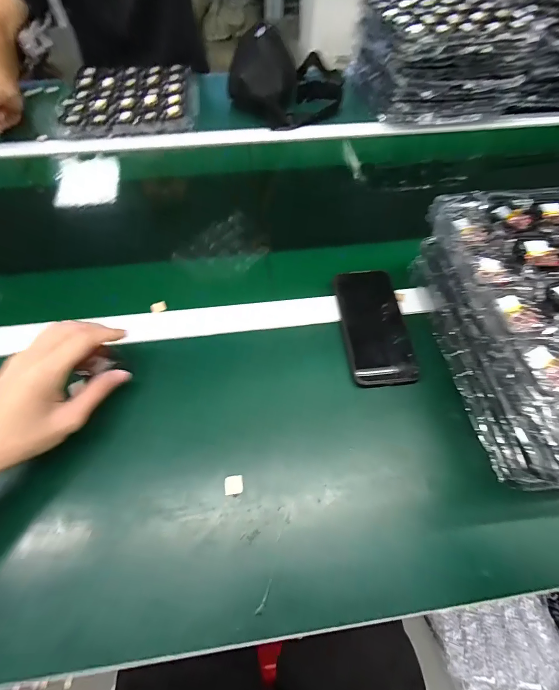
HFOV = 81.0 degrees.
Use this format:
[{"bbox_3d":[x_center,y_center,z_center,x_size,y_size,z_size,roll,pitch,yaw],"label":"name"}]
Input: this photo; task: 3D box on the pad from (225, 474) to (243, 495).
[{"bbox_3d":[-0.045,0.138,0.322,0.018,0.004,0.017,-7,59,-5],"label":"pad"}]

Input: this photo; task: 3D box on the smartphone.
[{"bbox_3d":[0.119,-0.026,0.408,0.078,0.014,0.154,-2,66,-7],"label":"smartphone"}]

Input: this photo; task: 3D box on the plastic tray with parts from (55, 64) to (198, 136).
[{"bbox_3d":[-0.322,-0.540,0.710,0.283,0.029,0.291,-12,60,-8],"label":"plastic tray with parts"}]

